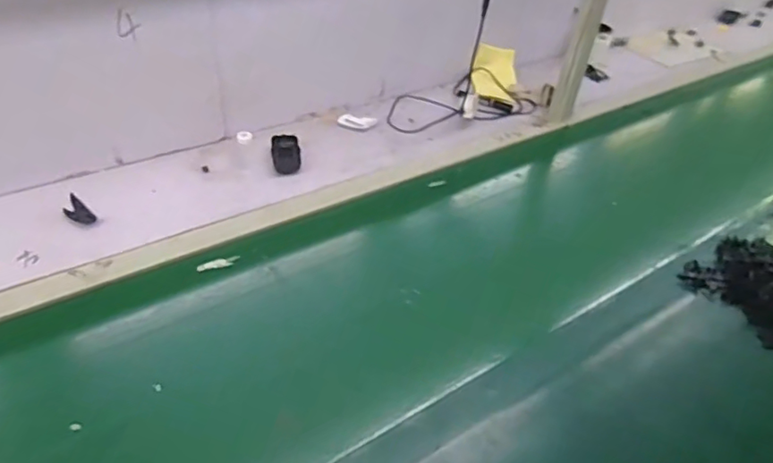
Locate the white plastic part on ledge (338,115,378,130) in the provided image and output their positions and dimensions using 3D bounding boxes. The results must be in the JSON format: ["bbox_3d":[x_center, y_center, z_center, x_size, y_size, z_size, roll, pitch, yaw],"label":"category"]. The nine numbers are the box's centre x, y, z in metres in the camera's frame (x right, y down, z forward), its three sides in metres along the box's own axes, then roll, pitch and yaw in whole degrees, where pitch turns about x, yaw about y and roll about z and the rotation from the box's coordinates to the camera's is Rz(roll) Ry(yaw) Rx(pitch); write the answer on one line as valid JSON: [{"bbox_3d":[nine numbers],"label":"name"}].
[{"bbox_3d":[-0.061,-0.228,1.168,0.077,0.008,0.052,9,42,3],"label":"white plastic part on ledge"}]

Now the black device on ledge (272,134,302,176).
[{"bbox_3d":[-0.187,-0.147,1.044,0.052,0.021,0.111,-5,43,-12],"label":"black device on ledge"}]

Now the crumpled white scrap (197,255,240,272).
[{"bbox_3d":[-0.251,0.049,0.838,0.061,0.006,0.015,-11,45,-19],"label":"crumpled white scrap"}]

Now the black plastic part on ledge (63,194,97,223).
[{"bbox_3d":[-0.493,-0.032,0.886,0.076,0.007,0.031,33,48,26],"label":"black plastic part on ledge"}]

